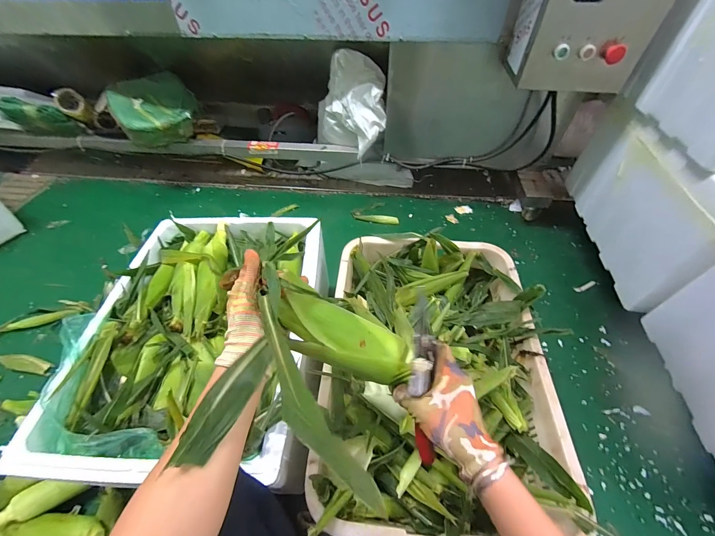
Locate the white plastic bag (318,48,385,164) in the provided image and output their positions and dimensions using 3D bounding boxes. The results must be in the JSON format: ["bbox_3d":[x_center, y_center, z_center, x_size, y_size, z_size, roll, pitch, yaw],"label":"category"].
[{"bbox_3d":[-0.034,-0.618,1.143,0.268,0.325,0.193,-2,50,0],"label":"white plastic bag"}]

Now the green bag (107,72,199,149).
[{"bbox_3d":[-0.822,-0.640,1.248,0.308,0.204,0.229,-27,55,-19],"label":"green bag"}]

